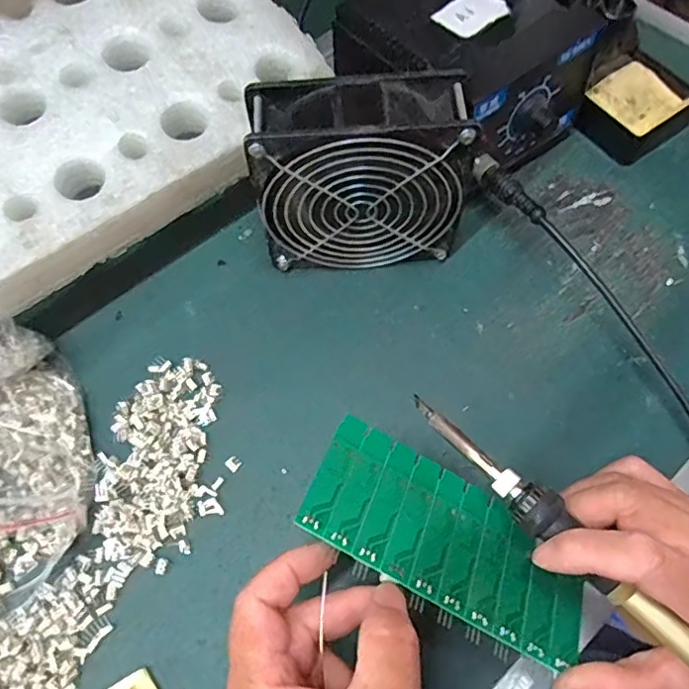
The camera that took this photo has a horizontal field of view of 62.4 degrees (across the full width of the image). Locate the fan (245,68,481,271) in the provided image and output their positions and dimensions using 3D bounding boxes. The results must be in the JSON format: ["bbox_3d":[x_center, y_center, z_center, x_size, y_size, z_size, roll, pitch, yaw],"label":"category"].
[{"bbox_3d":[0.011,-0.094,0.337,0.122,0.119,0.050,-3,67,-1],"label":"fan"}]

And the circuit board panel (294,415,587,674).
[{"bbox_3d":[0.049,0.089,0.262,0.136,0.004,0.063,29,49,-3],"label":"circuit board panel"}]

